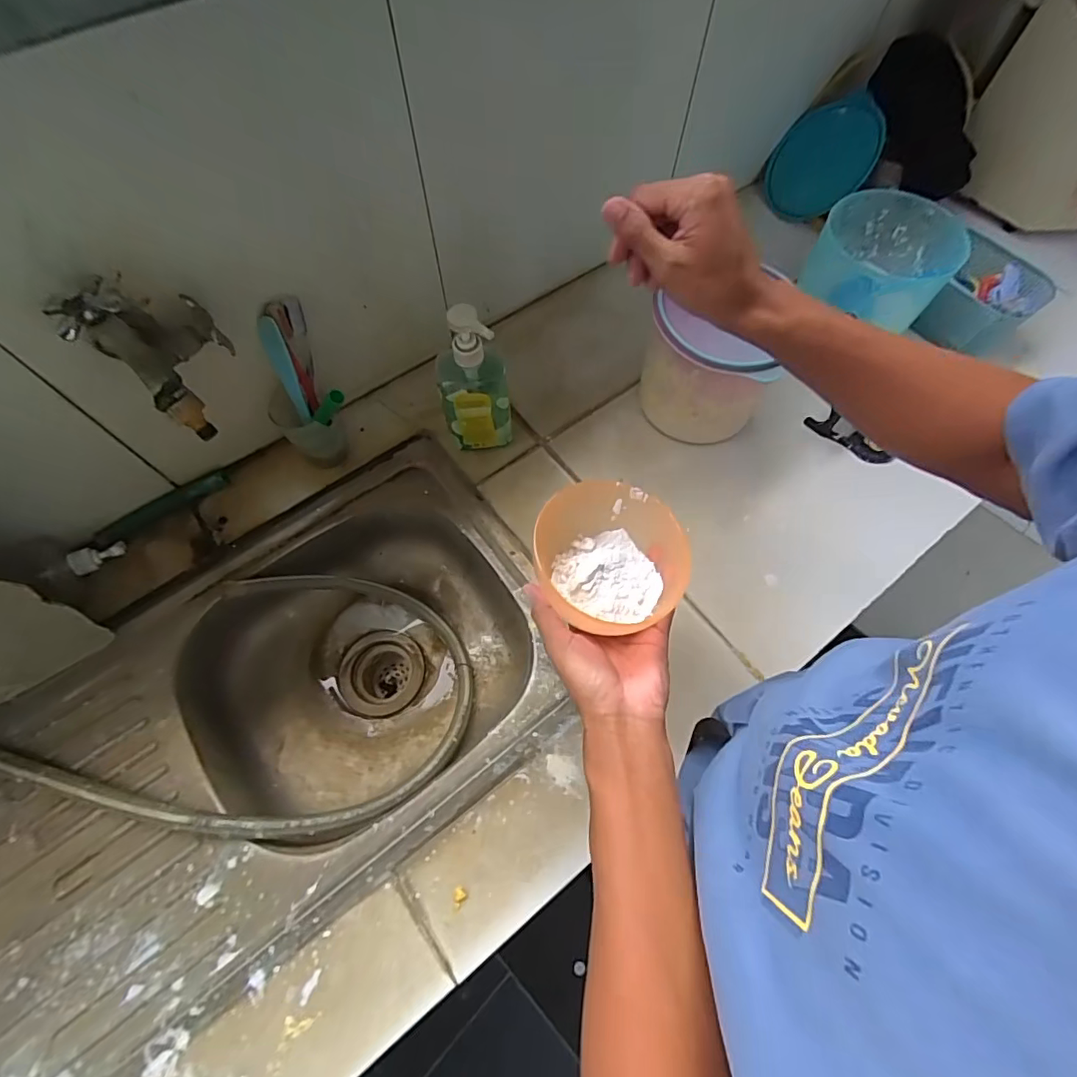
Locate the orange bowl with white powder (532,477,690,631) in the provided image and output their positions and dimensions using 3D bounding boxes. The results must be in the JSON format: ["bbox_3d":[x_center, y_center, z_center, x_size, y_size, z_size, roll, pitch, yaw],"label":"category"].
[{"bbox_3d":[0.059,0.014,0.417,0.109,0.047,0.116,0,66,0],"label":"orange bowl with white powder"}]

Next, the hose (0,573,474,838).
[{"bbox_3d":[-0.327,0.173,0.591,0.488,0.132,0.271,4,66,2],"label":"hose"}]

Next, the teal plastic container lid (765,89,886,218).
[{"bbox_3d":[0.449,-0.600,0.819,0.156,0.149,0.024,9,22,33],"label":"teal plastic container lid"}]

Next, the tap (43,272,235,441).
[{"bbox_3d":[-0.334,-0.163,0.448,0.076,0.099,0.101,6,66,2],"label":"tap"}]

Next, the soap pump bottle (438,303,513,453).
[{"bbox_3d":[-0.072,-0.169,0.585,0.074,0.198,0.045,-7,66,-3],"label":"soap pump bottle"}]

